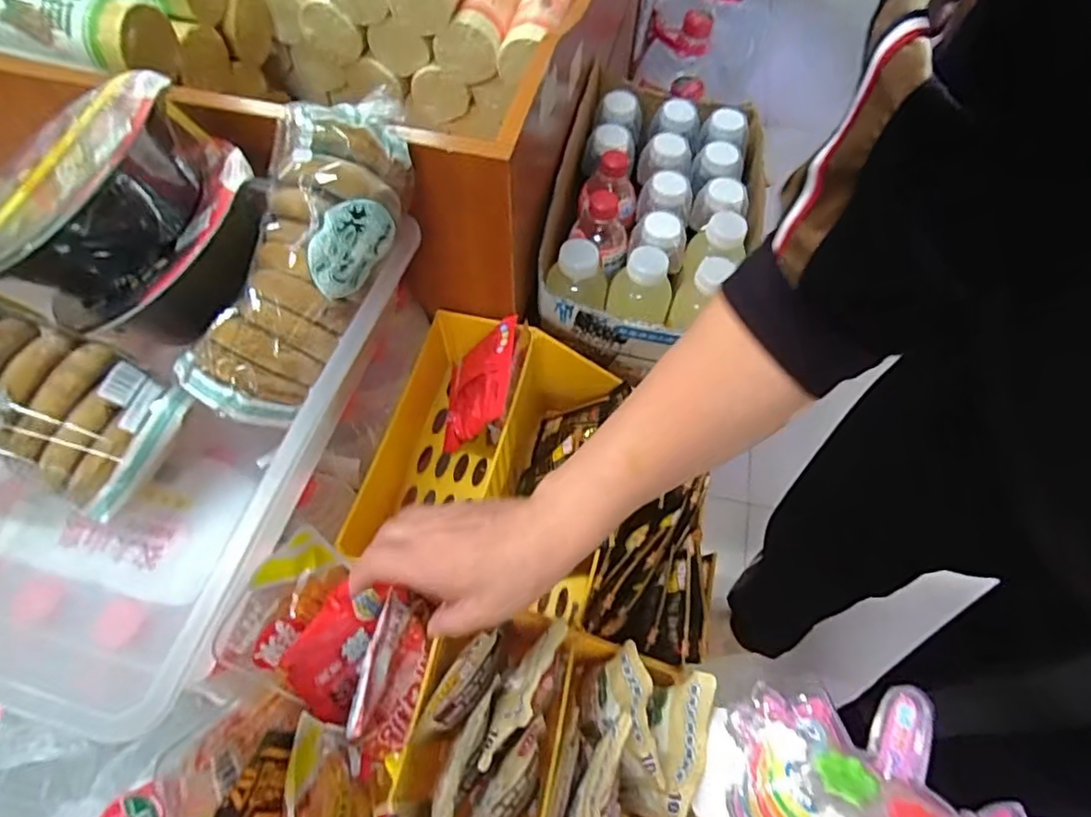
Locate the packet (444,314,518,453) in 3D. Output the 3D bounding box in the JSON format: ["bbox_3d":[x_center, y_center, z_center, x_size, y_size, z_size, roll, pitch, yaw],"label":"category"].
[{"bbox_3d":[-0.071,-0.022,0.577,0.021,0.112,0.103,20,57,-31],"label":"packet"}]

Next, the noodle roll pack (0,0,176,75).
[{"bbox_3d":[-0.452,-0.344,0.515,0.242,0.053,0.068,13,61,4],"label":"noodle roll pack"}]

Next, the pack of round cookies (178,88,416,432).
[{"bbox_3d":[-0.161,-0.108,0.410,0.083,0.068,0.236,25,89,10],"label":"pack of round cookies"}]

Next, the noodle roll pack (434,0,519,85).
[{"bbox_3d":[-0.050,-0.463,0.665,0.066,0.069,0.239,14,61,5],"label":"noodle roll pack"}]

